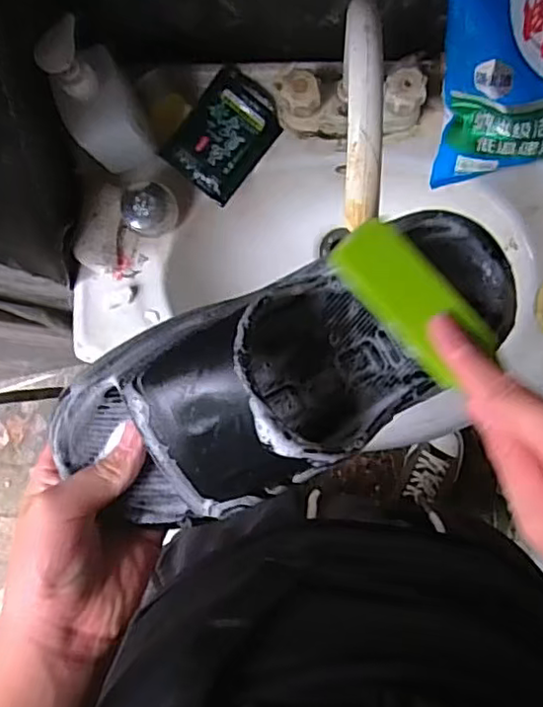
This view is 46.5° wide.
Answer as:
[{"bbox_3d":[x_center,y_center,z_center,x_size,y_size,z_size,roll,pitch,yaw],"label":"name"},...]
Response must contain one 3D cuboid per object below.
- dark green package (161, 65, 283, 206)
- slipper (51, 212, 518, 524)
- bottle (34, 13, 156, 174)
[{"bbox_3d":[-0.049,-0.238,0.688,0.090,0.020,0.124,39,91,5],"label":"dark green package"},{"bbox_3d":[0.017,0.011,0.356,0.275,0.076,0.106,-25,86,-8],"label":"slipper"},{"bbox_3d":[-0.162,-0.233,0.597,0.064,0.182,0.076,-31,86,3],"label":"bottle"}]

